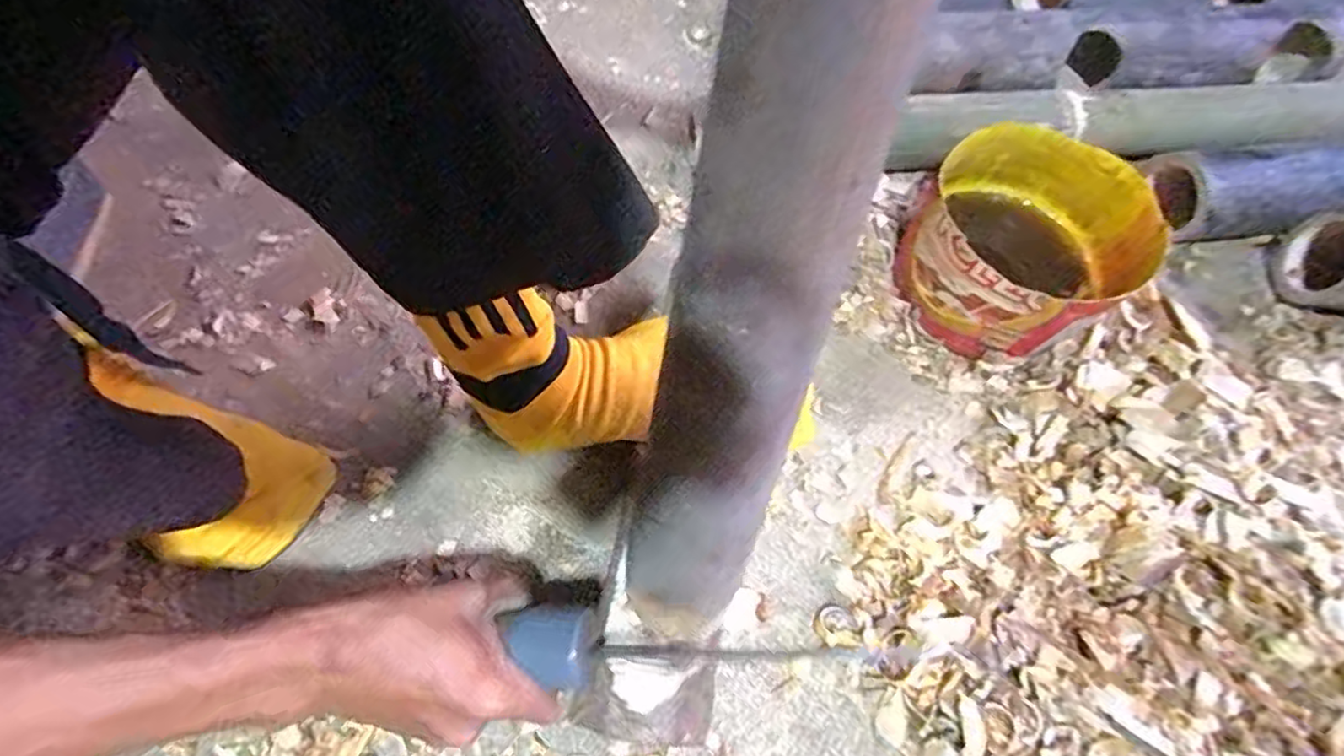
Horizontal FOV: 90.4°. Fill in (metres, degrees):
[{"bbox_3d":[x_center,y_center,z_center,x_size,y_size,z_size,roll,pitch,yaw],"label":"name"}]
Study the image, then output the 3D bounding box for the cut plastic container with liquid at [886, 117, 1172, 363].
[{"bbox_3d":[0.259,-0.098,0.502,0.151,0.089,0.154,25,66,10],"label":"cut plastic container with liquid"}]

